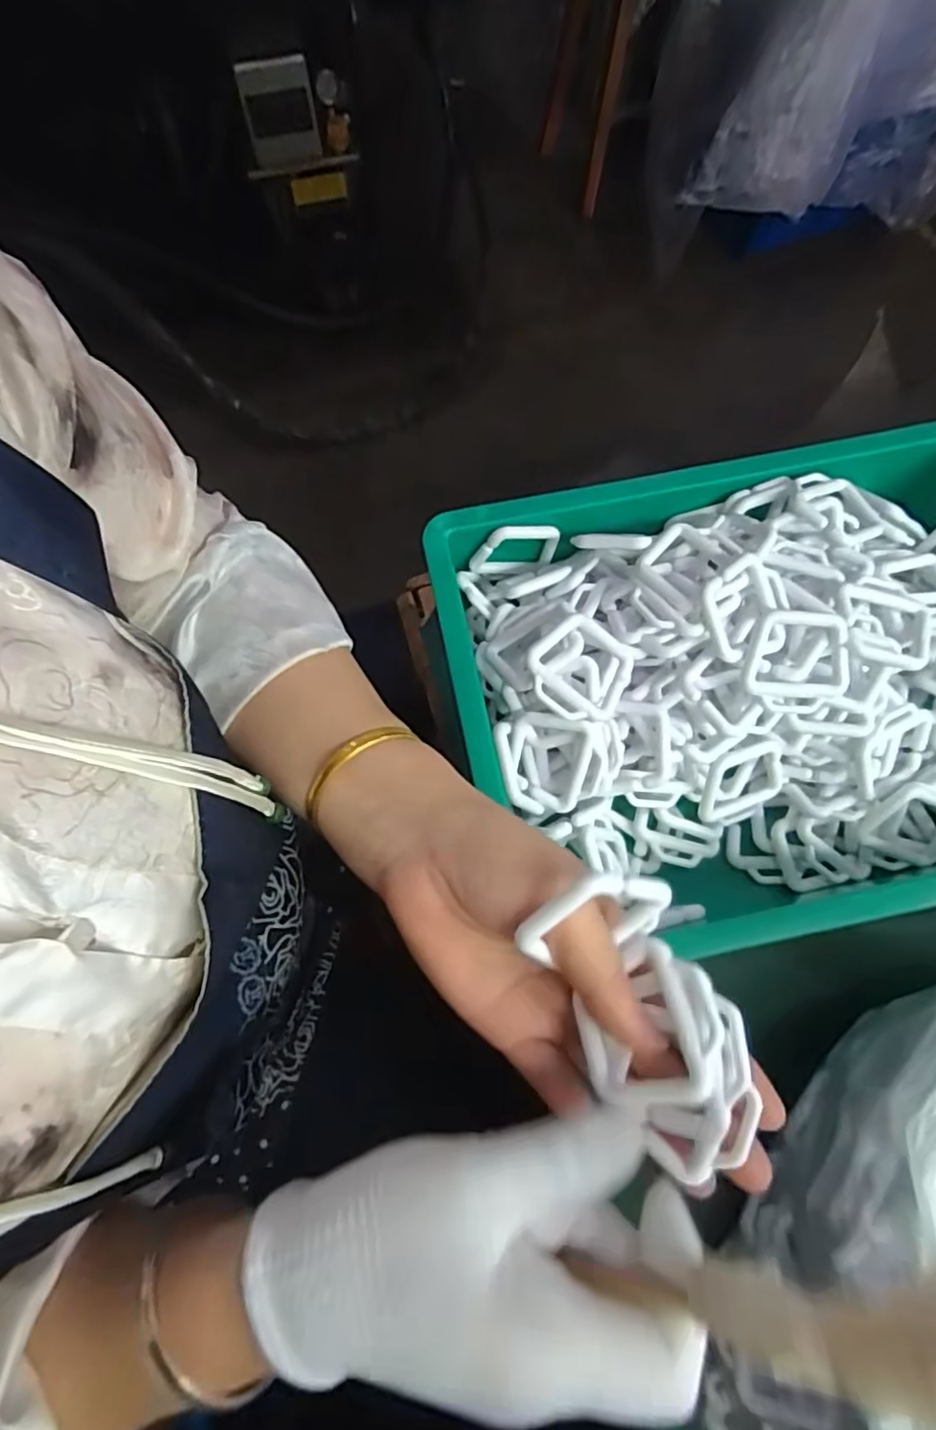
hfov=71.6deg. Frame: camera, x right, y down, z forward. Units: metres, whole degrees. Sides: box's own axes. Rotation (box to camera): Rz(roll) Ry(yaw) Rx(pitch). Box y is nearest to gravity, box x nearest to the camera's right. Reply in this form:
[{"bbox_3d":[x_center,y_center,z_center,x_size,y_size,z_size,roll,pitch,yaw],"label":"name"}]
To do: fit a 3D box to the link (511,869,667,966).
[{"bbox_3d":[0.047,0.074,0.234,0.046,0.045,0.005,20,30,-30],"label":"link"}]

